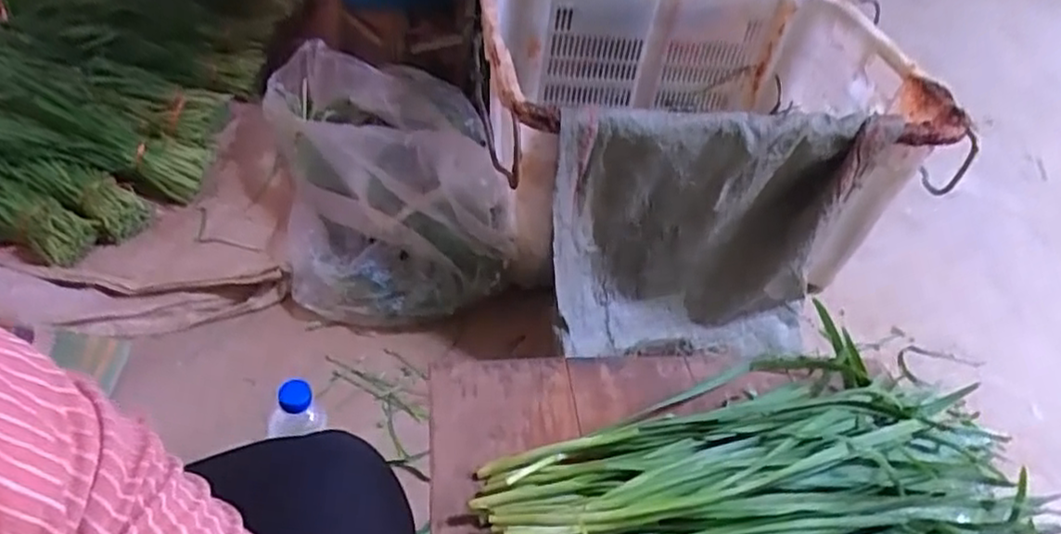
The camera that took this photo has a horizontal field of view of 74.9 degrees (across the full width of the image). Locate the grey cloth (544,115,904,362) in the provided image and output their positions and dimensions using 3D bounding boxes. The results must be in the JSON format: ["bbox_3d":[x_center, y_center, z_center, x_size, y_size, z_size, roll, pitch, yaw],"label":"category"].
[{"bbox_3d":[0.276,-0.023,1.032,0.517,0.433,0.104,-2,45,-12],"label":"grey cloth"}]

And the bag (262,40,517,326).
[{"bbox_3d":[-0.257,-0.181,1.193,0.334,0.218,0.603,-8,46,-18],"label":"bag"}]

